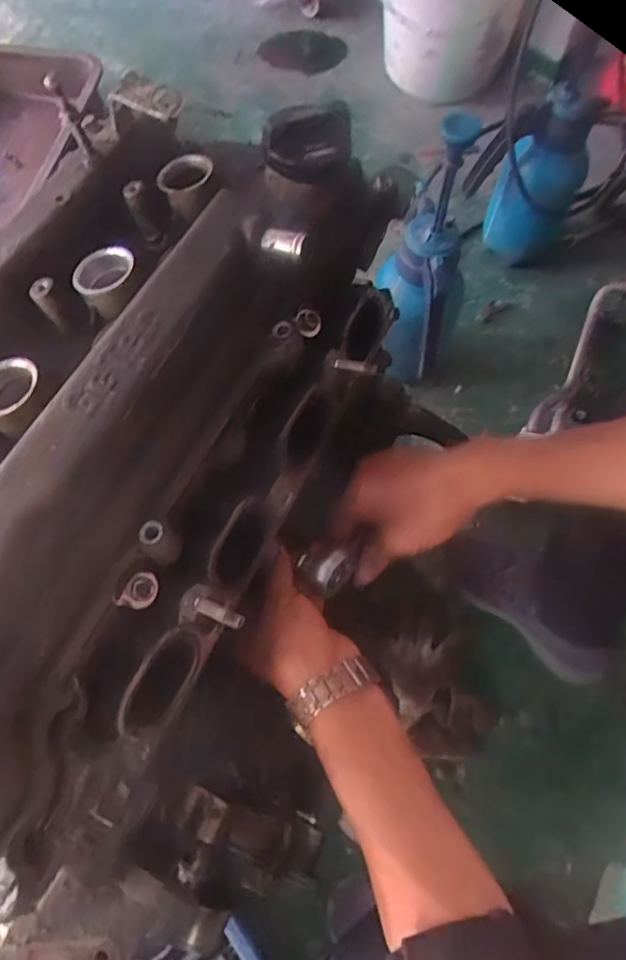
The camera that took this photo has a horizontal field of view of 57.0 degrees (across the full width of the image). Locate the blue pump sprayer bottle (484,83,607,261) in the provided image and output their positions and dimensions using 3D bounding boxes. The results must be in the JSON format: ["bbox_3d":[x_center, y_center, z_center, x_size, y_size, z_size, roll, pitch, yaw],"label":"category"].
[{"bbox_3d":[0.391,-0.506,0.995,0.135,0.312,0.132,25,68,9],"label":"blue pump sprayer bottle"}]

